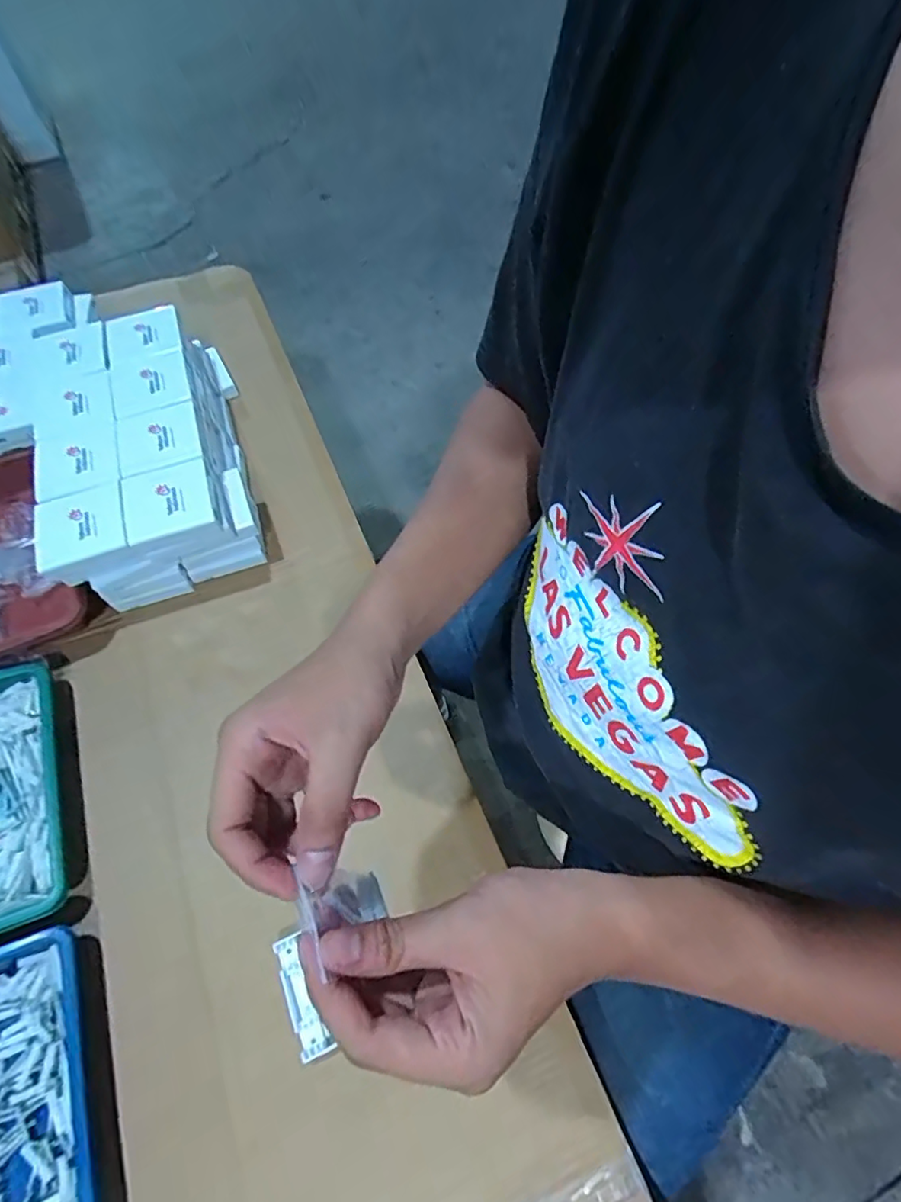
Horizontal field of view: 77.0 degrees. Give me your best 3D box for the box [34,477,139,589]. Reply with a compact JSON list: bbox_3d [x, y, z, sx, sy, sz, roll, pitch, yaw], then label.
[{"bbox_3d":[-0.358,-0.068,0.557,0.084,0.037,0.083,-17,63,-7],"label":"box"}]

